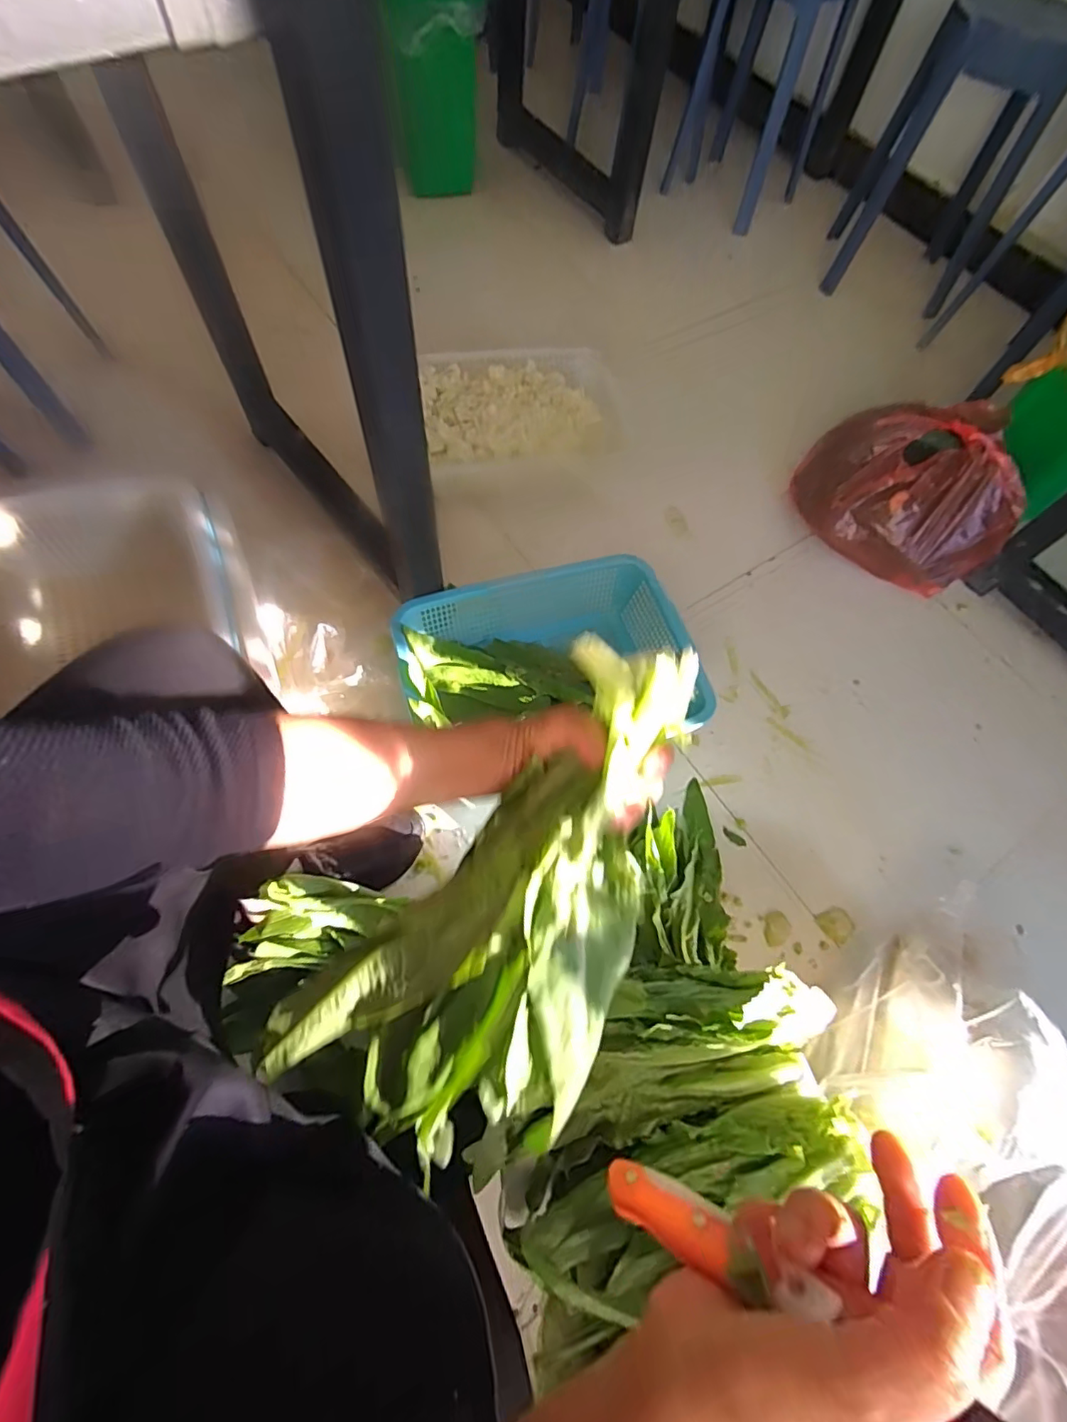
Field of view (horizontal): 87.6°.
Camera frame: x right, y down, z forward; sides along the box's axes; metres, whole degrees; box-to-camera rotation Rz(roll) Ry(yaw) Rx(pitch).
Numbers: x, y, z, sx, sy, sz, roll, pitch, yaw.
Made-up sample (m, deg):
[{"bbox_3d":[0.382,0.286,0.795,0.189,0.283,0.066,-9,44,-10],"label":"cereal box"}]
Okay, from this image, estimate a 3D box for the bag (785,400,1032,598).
[{"bbox_3d":[0.643,-0.374,0.968,0.307,0.226,0.256,3,67,-3],"label":"bag"}]

